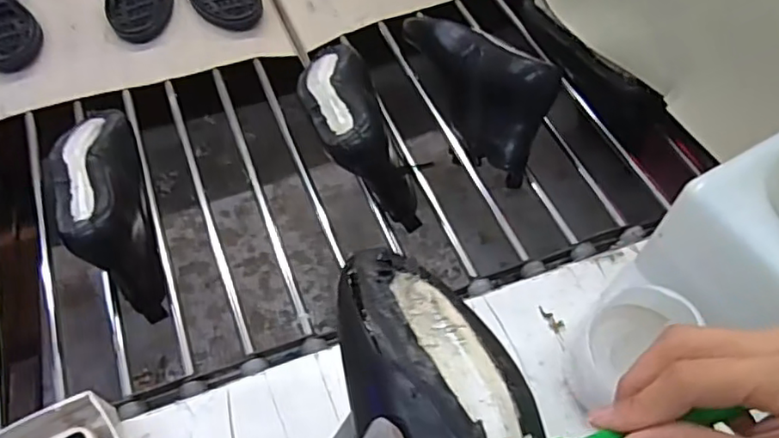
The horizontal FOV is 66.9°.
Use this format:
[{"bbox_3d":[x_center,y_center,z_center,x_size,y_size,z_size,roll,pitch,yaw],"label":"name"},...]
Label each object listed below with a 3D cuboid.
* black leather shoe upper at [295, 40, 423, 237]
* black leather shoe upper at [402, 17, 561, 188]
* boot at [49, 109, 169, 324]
[{"bbox_3d":[-0.043,-0.114,0.659,0.087,0.100,0.251,-19,59,-10],"label":"black leather shoe upper"},{"bbox_3d":[0.105,-0.182,0.688,0.090,0.089,0.278,-20,59,-10],"label":"black leather shoe upper"},{"bbox_3d":[-0.301,-0.021,0.636,0.078,0.114,0.245,-24,60,-13],"label":"boot"}]

